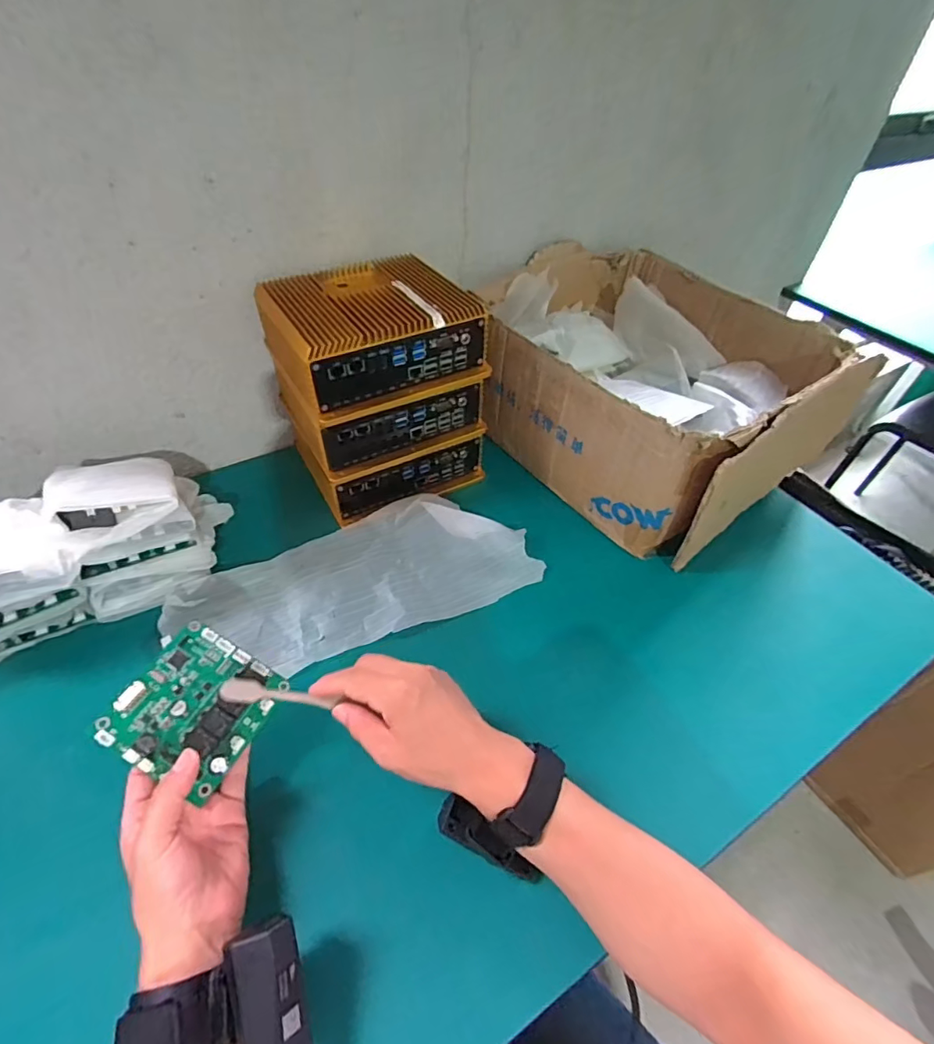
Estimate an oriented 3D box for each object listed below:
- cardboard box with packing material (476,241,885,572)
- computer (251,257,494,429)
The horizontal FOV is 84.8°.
[{"bbox_3d":[0.214,-0.176,0.643,0.321,0.164,0.389,-29,55,-26],"label":"cardboard box with packing material"},{"bbox_3d":[-0.098,-0.201,0.528,0.194,0.080,0.176,-20,51,-20],"label":"computer"}]

